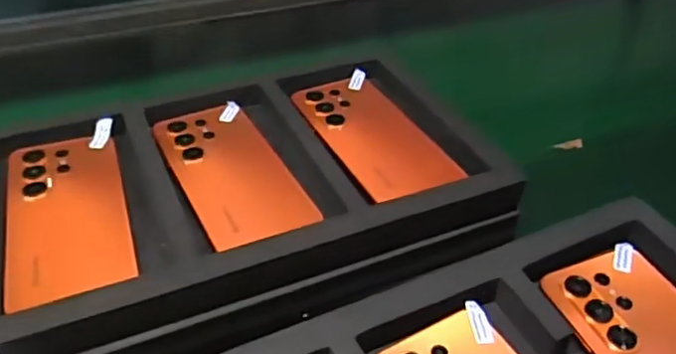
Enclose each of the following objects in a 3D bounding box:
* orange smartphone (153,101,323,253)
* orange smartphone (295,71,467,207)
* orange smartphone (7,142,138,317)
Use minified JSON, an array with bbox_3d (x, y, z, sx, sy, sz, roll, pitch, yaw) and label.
[{"bbox_3d":[-0.082,-0.007,0.471,0.079,0.006,0.162,-17,44,-21],"label":"orange smartphone"},{"bbox_3d":[0.028,-0.036,0.511,0.078,0.008,0.162,-18,44,-21],"label":"orange smartphone"},{"bbox_3d":[-0.190,0.023,0.431,0.077,0.006,0.160,-13,43,-17],"label":"orange smartphone"}]

